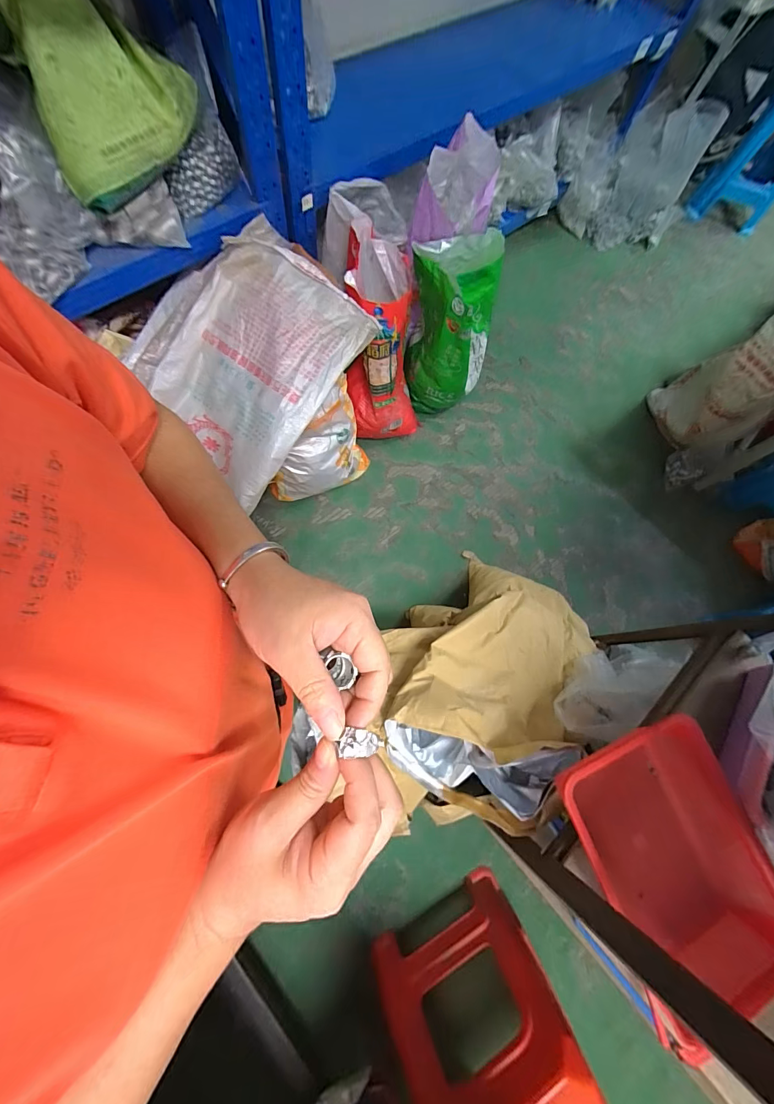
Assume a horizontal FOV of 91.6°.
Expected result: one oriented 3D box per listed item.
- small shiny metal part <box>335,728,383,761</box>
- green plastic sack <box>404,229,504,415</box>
[{"bbox_3d":[-0.014,0.103,0.205,0.024,0.007,0.013,-1,76,-1],"label":"small shiny metal part"},{"bbox_3d":[0.174,-0.635,1.162,0.277,0.511,0.215,15,72,-3],"label":"green plastic sack"}]

